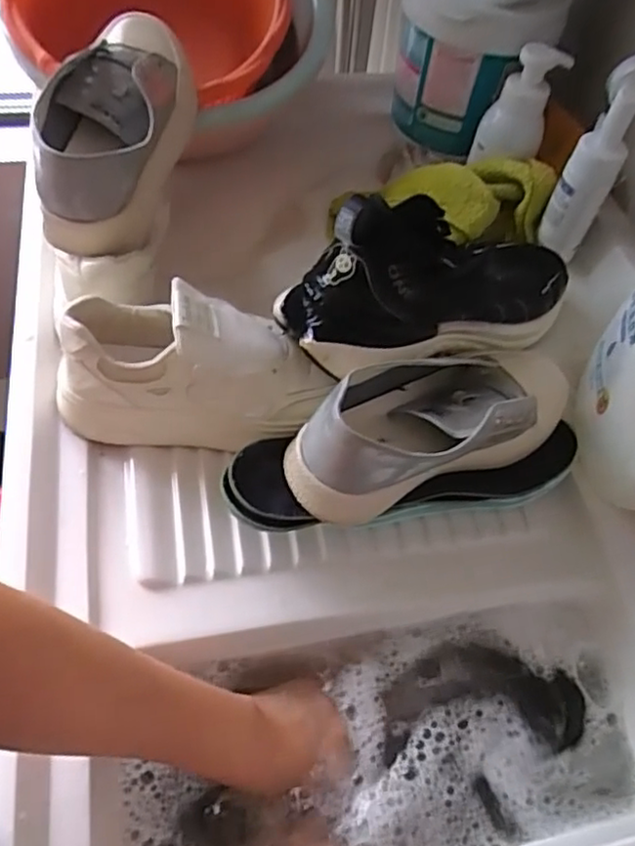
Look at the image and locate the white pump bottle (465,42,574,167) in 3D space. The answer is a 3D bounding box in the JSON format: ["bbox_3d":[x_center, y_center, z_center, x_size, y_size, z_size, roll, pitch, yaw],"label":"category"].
[{"bbox_3d":[0.203,-0.317,0.671,0.068,0.117,0.042,8,55,2],"label":"white pump bottle"}]

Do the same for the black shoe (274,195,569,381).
[{"bbox_3d":[0.115,-0.122,0.550,0.303,0.112,0.103,-8,54,-35],"label":"black shoe"}]

